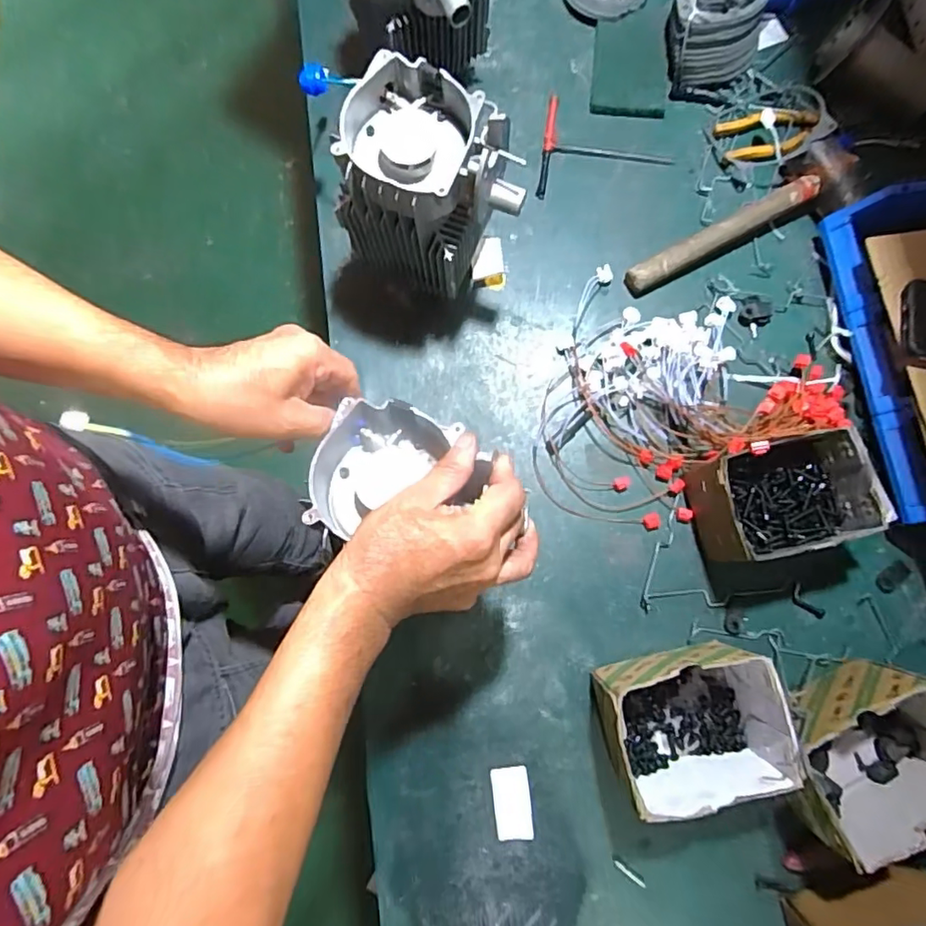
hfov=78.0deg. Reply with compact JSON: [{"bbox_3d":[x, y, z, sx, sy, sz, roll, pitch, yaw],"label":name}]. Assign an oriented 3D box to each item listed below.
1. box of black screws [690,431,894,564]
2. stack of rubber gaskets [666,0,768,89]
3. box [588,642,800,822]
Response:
[{"bbox_3d":[0.306,0.036,0.564,0.147,0.092,0.105,-15,80,-2],"label":"box of black screws"},{"bbox_3d":[0.296,-0.520,0.671,0.106,0.077,0.115,-3,80,0],"label":"stack of rubber gaskets"},{"bbox_3d":[0.204,0.236,0.524,0.143,0.105,0.115,-15,80,-2],"label":"box"}]

